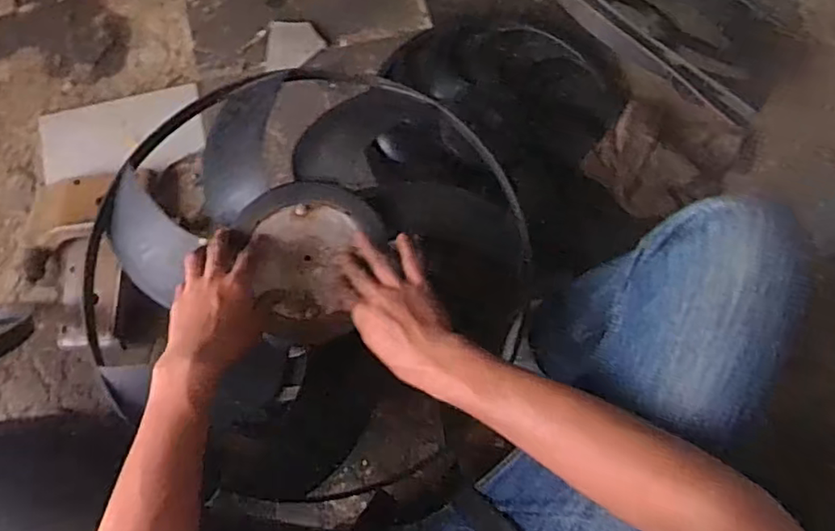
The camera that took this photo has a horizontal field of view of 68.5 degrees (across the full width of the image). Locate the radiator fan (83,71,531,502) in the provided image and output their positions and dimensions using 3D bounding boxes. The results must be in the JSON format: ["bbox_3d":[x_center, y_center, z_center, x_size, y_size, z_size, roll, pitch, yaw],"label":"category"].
[{"bbox_3d":[-0.118,0.004,0.638,0.436,0.072,0.444,0,74,-1],"label":"radiator fan"}]

